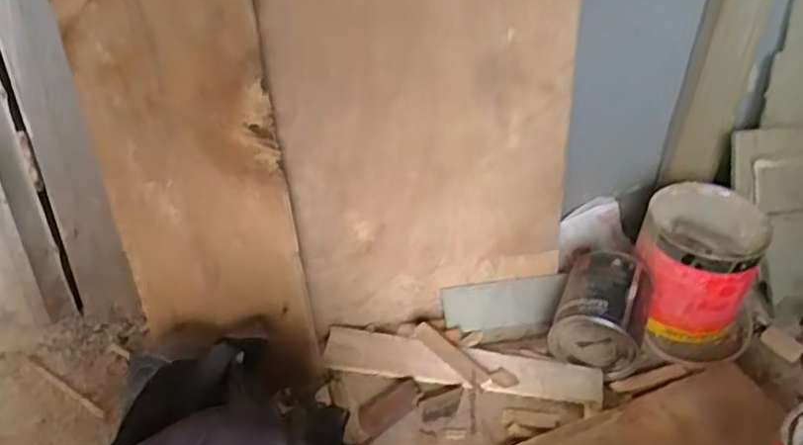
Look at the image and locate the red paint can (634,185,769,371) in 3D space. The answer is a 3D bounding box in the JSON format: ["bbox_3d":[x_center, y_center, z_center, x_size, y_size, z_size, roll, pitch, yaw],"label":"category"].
[{"bbox_3d":[0.401,0.066,0.924,0.162,0.155,0.186,19,39,22],"label":"red paint can"}]

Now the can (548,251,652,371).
[{"bbox_3d":[0.259,0.116,0.887,0.108,0.108,0.119,14,38,16],"label":"can"}]

